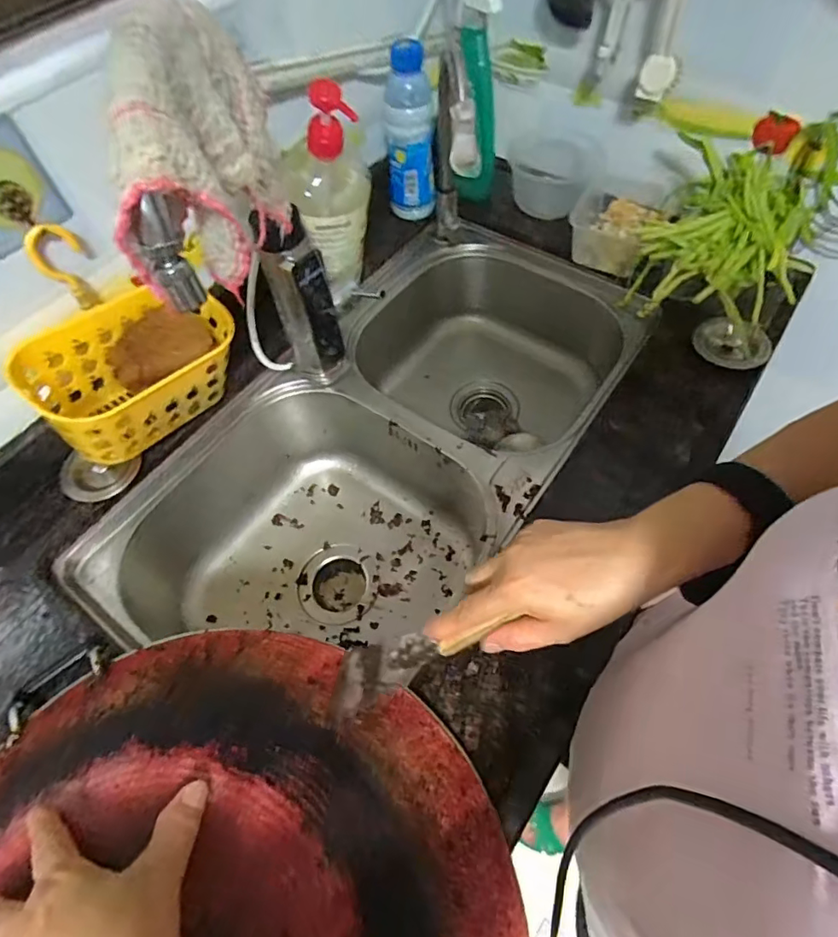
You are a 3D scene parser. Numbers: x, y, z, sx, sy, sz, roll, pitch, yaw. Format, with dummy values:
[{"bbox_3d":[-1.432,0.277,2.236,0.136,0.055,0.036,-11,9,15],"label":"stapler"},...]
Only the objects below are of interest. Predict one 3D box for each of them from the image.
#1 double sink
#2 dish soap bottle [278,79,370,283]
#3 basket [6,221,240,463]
[{"bbox_3d":[-0.029,-0.023,0.736,0.400,0.221,0.732,29,65,18],"label":"double sink"},{"bbox_3d":[-0.097,-0.304,0.568,0.081,0.212,0.076,-2,60,1],"label":"dish soap bottle"},{"bbox_3d":[-0.295,-0.121,0.521,0.121,0.185,0.188,29,65,18],"label":"basket"}]

